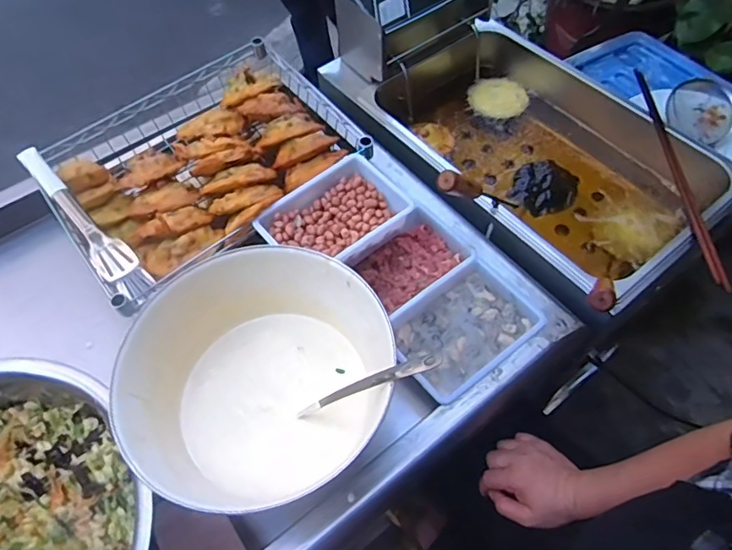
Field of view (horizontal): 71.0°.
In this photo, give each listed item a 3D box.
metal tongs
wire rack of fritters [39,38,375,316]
[{"bbox_3d":[-0.363,-0.076,0.644,0.046,0.074,0.255,-38,83,-21],"label":"metal tongs"},{"bbox_3d":[-0.232,-0.164,0.739,0.394,0.072,0.307,-34,63,-19],"label":"wire rack of fritters"}]

